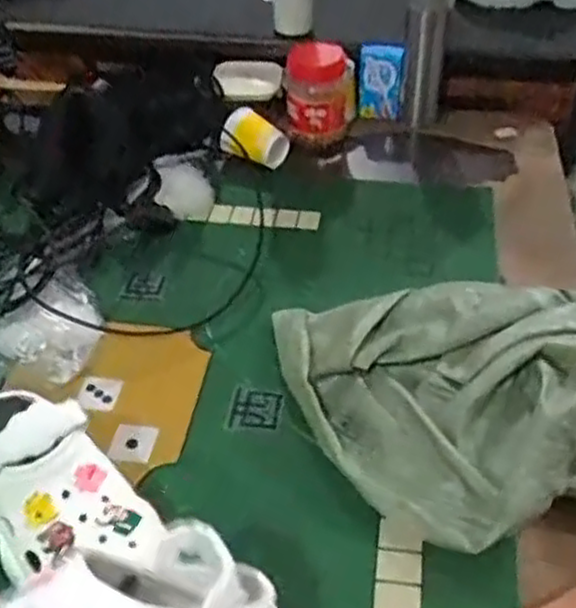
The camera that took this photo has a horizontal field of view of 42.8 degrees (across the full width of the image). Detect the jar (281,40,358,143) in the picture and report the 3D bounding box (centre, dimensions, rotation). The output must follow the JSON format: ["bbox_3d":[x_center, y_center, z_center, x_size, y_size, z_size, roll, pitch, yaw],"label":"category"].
[{"bbox_3d":[0.050,-0.334,1.152,0.099,0.133,0.106,11,47,12],"label":"jar"}]

